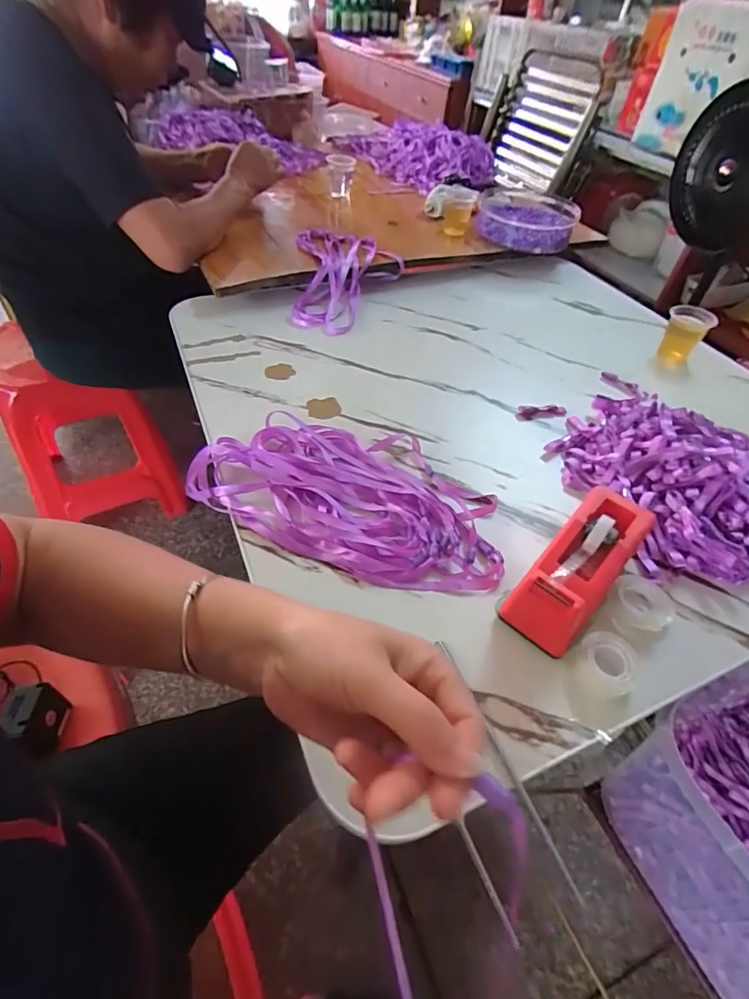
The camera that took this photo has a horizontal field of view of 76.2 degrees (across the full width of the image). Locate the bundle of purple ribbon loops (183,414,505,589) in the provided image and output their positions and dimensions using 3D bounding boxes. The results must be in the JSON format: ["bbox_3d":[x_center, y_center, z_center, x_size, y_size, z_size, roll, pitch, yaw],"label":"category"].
[{"bbox_3d":[-0.036,-0.004,0.495,0.316,0.025,0.195,9,48,2],"label":"bundle of purple ribbon loops"}]

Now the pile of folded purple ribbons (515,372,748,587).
[{"bbox_3d":[0.360,-0.054,0.552,0.291,0.055,0.349,-7,49,-12],"label":"pile of folded purple ribbons"}]

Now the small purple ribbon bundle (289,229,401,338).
[{"bbox_3d":[-0.044,-0.371,0.800,0.182,0.050,0.263,3,48,-3],"label":"small purple ribbon bundle"}]

